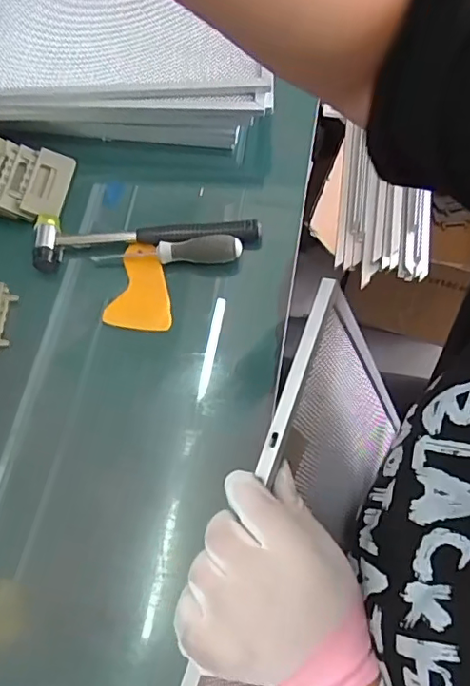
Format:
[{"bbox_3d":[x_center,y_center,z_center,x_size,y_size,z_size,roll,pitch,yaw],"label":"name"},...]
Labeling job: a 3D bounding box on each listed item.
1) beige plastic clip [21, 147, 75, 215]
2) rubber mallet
[{"bbox_3d":[-0.214,-0.182,0.610,0.044,0.015,0.088,12,64,-12],"label":"beige plastic clip"},{"bbox_3d":[-0.096,-0.118,0.578,0.242,0.024,0.060,-5,67,1],"label":"rubber mallet"}]

